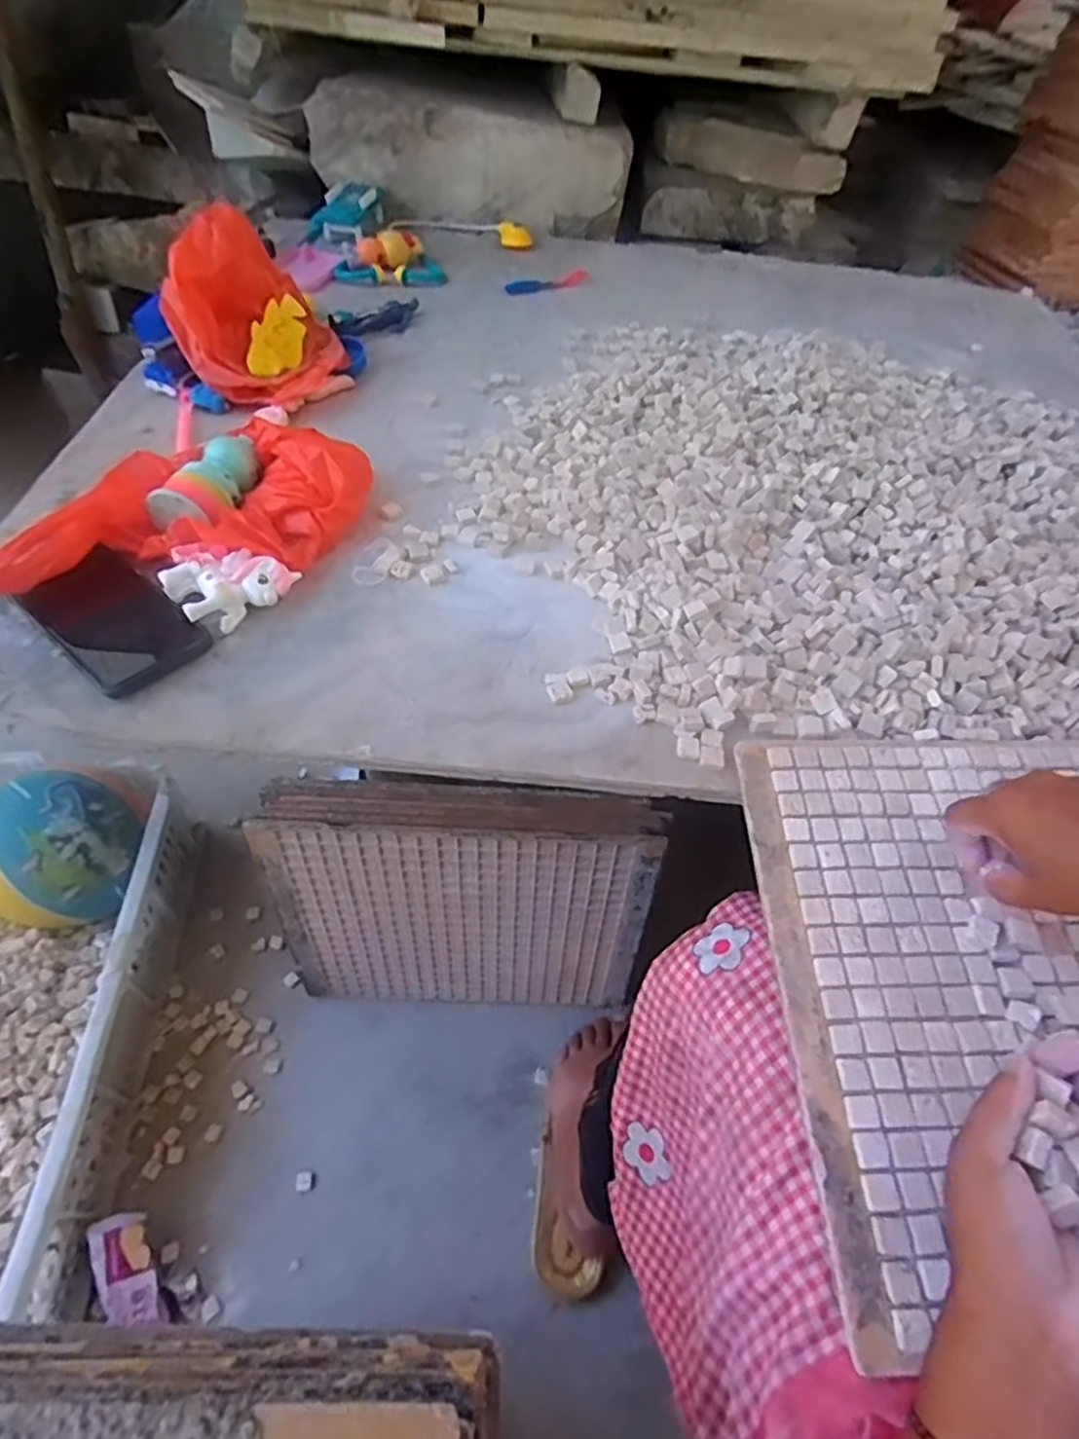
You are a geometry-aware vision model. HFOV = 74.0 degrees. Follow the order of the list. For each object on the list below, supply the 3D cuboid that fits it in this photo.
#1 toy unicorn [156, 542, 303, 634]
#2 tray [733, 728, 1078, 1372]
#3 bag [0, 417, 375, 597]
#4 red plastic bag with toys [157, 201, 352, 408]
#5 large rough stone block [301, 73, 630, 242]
[{"bbox_3d":[-0.241,-0.109,0.552,0.083,0.033,0.081,-33,61,-25],"label":"toy unicorn"},{"bbox_3d":[0.300,0.141,0.404,0.334,0.037,0.320,-1,52,-2],"label":"tray"},{"bbox_3d":[-0.279,-0.174,0.594,0.276,0.059,0.166,-8,53,-10],"label":"bag"},{"bbox_3d":[-0.291,-0.417,0.732,0.160,0.146,0.153,-15,54,-15],"label":"red plastic bag with toys"},{"bbox_3d":[-0.093,-0.823,1.043,0.446,0.166,0.100,2,52,-2],"label":"large rough stone block"}]

